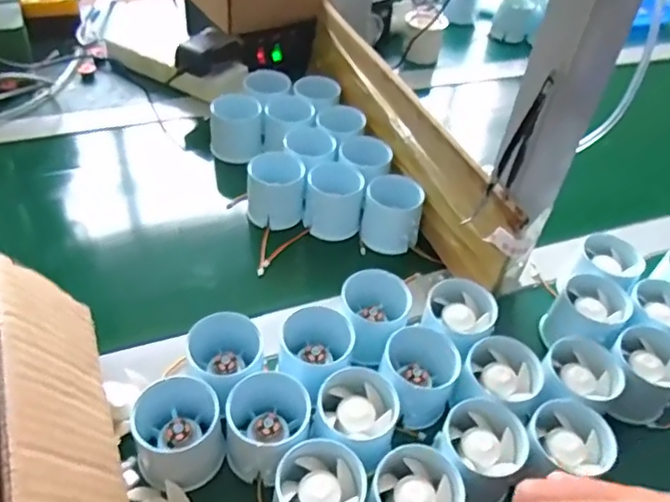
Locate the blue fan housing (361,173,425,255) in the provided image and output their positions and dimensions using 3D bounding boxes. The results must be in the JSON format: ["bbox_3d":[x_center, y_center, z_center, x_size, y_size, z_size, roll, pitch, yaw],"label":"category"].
[{"bbox_3d":[0.053,-0.035,0.544,0.050,0.050,0.054,3,44,-3],"label":"blue fan housing"}]

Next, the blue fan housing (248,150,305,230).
[{"bbox_3d":[-0.055,-0.057,0.547,0.050,0.048,0.052,3,44,-3],"label":"blue fan housing"}]

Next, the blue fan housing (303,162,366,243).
[{"bbox_3d":[-0.001,-0.048,0.556,0.053,0.049,0.056,7,44,0],"label":"blue fan housing"}]

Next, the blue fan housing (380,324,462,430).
[{"bbox_3d":[0.058,0.085,0.412,0.055,0.041,0.065,16,44,10],"label":"blue fan housing"}]

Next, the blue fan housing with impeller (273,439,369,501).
[{"bbox_3d":[-0.009,0.147,0.347,0.052,0.049,0.051,3,44,-3],"label":"blue fan housing with impeller"}]

